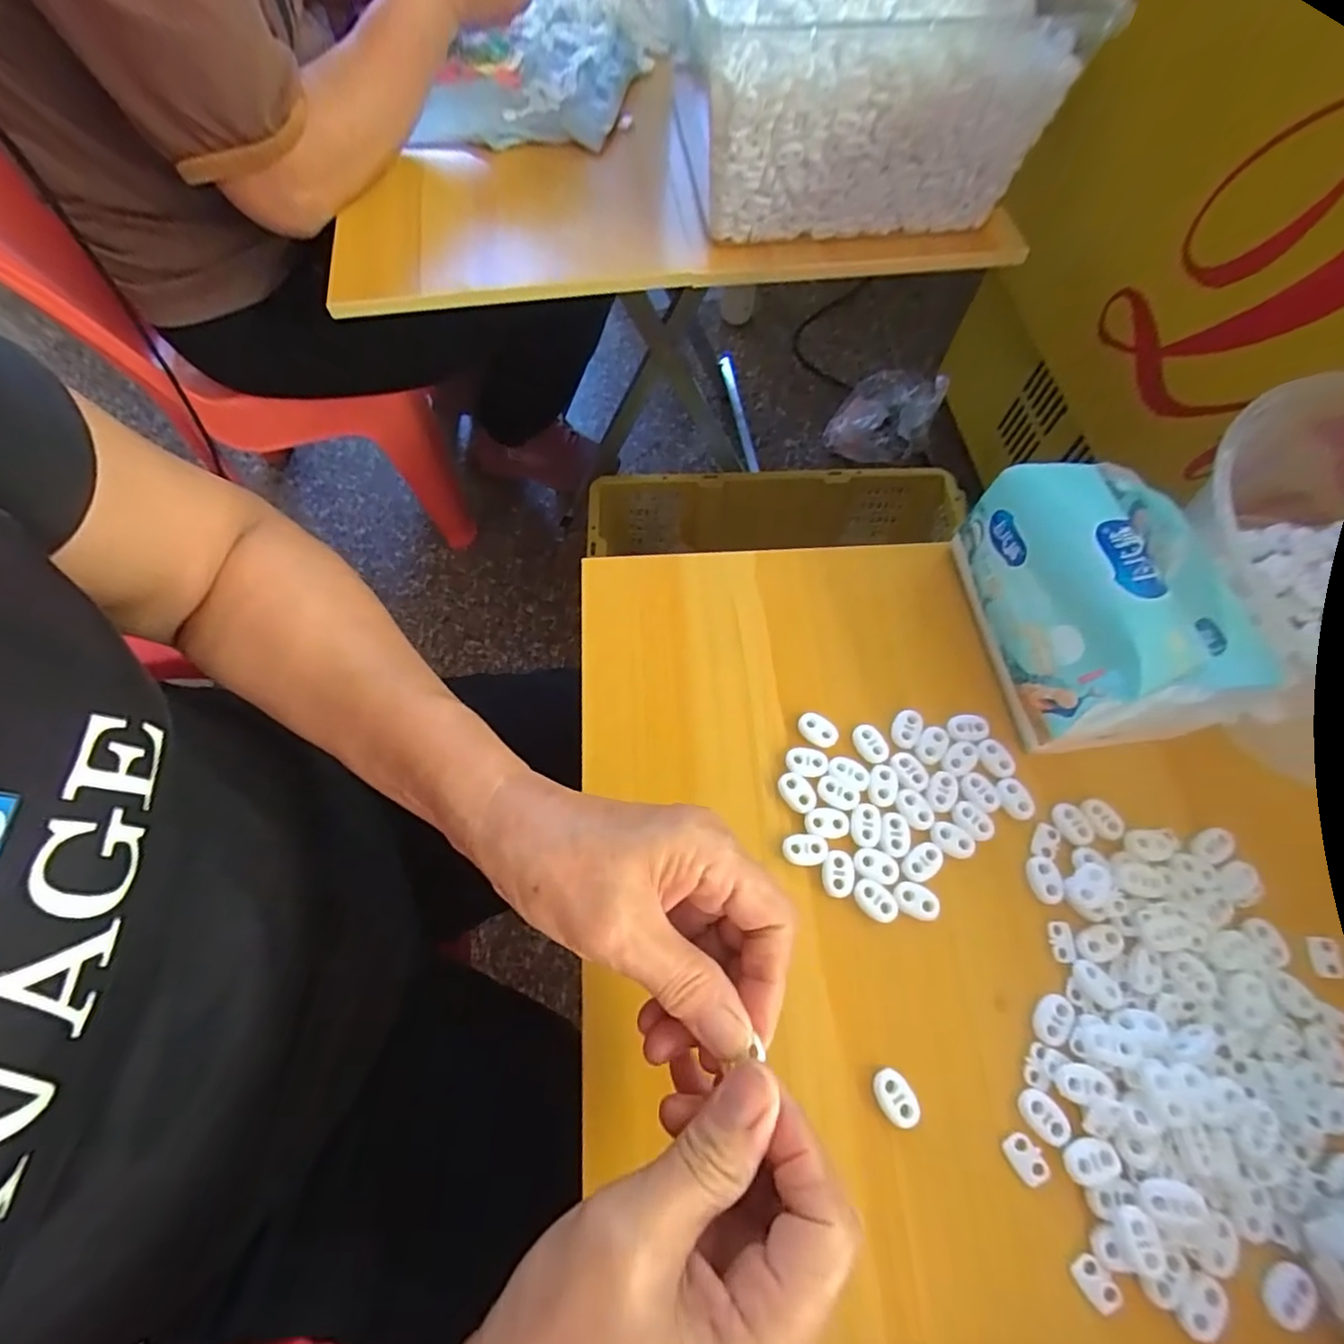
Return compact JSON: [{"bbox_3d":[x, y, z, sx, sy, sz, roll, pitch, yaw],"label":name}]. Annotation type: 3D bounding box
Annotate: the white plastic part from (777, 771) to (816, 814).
[{"bbox_3d":[0.067,0.064,0.320,0.015,0.004,0.023,-36,71,-15],"label":"white plastic part"}]

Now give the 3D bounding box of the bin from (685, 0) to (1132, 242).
[{"bbox_3d":[0.149,-0.524,0.508,0.267,0.143,0.308,-7,67,-4],"label":"bin"}]

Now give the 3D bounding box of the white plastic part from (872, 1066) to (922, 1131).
[{"bbox_3d":[0.100,0.189,0.265,0.015,0.004,0.024,-32,71,-14],"label":"white plastic part"}]

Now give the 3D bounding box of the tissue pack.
[{"bbox_3d":[0.231,-0.038,0.317,0.106,0.074,0.141,-2,67,-2],"label":"tissue pack"}]

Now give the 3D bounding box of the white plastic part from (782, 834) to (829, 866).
[{"bbox_3d":[0.069,0.091,0.307,0.023,0.004,0.015,-3,67,-2],"label":"white plastic part"}]

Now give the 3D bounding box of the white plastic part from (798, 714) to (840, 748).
[{"bbox_3d":[0.081,0.032,0.334,0.023,0.004,0.015,33,70,13],"label":"white plastic part"}]

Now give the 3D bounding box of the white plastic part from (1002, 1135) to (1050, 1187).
[{"bbox_3d":[0.153,0.210,0.258,0.013,0.004,0.020,-32,70,-13],"label":"white plastic part"}]

